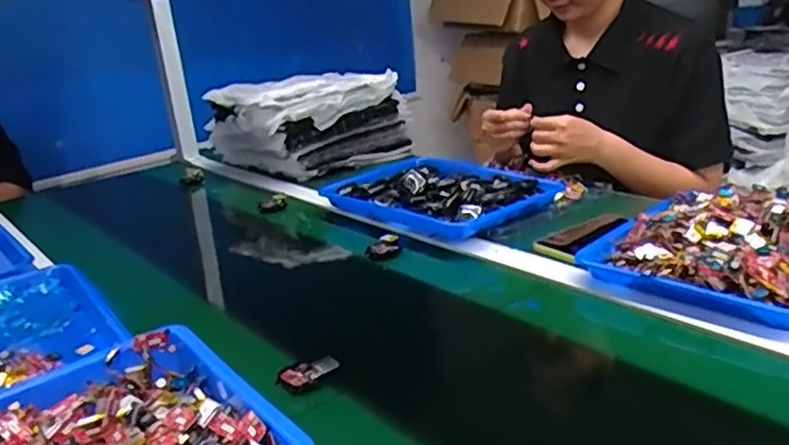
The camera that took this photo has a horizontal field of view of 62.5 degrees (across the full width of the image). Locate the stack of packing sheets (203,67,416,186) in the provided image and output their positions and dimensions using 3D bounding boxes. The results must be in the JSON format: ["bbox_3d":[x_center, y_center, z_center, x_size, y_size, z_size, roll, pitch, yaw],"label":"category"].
[{"bbox_3d":[-0.179,-0.203,1.369,0.329,0.193,0.274,-22,25,-37],"label":"stack of packing sheets"}]

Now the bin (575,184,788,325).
[{"bbox_3d":[0.385,0.020,0.745,0.276,0.066,0.249,-23,26,-39],"label":"bin"}]

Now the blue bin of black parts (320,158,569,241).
[{"bbox_3d":[0.085,-0.045,1.007,0.312,0.050,0.265,13,27,41],"label":"blue bin of black parts"}]

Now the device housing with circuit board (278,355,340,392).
[{"bbox_3d":[-0.079,0.139,0.603,0.058,0.017,0.026,-19,20,4],"label":"device housing with circuit board"}]

